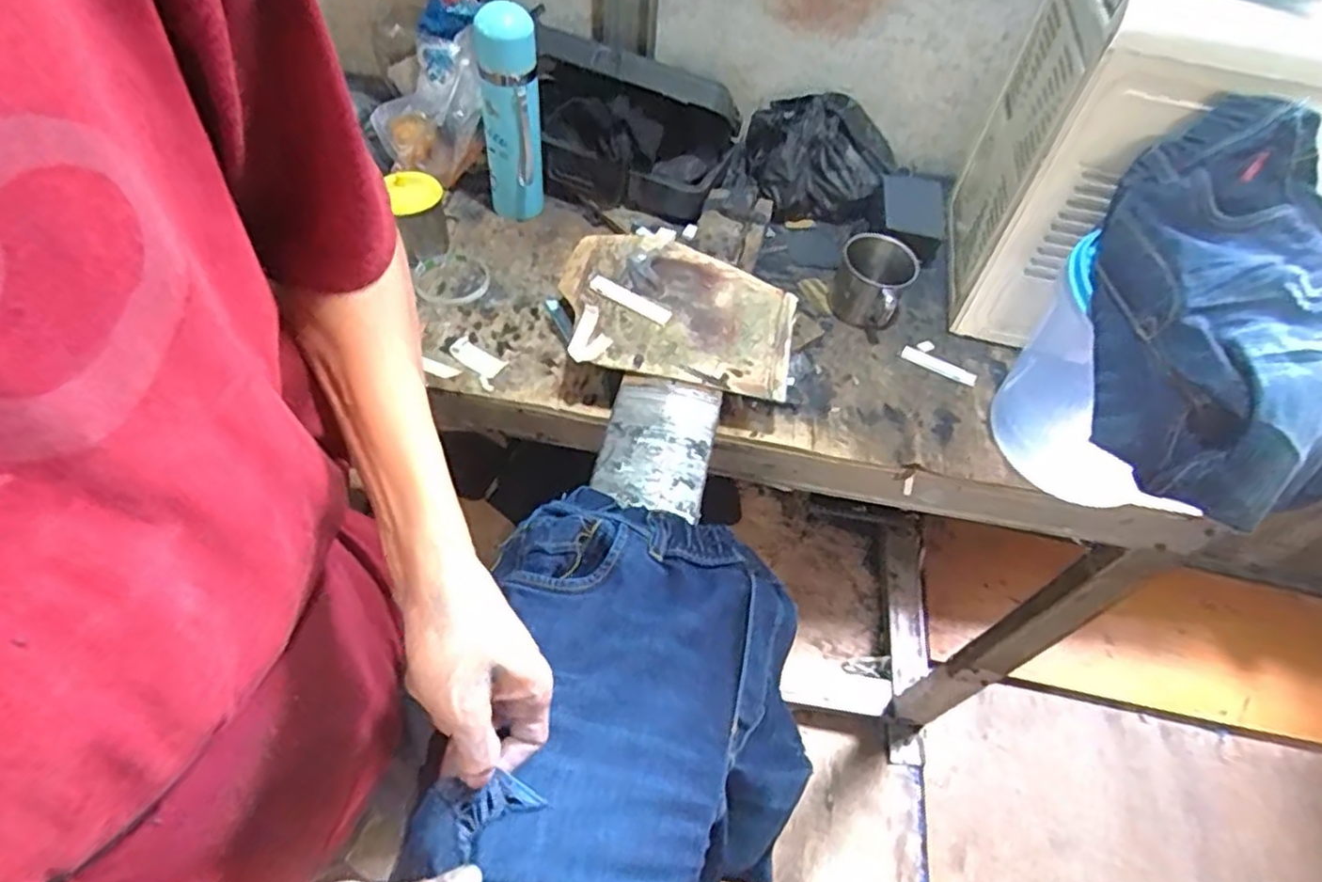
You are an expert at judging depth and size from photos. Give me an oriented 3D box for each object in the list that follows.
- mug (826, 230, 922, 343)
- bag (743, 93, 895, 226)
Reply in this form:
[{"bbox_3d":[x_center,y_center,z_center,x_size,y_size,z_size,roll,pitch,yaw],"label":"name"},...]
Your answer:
[{"bbox_3d":[0.237,-0.182,0.801,0.098,0.075,0.075,39,59,22],"label":"mug"},{"bbox_3d":[0.203,-0.362,0.892,0.186,0.107,0.127,7,53,0],"label":"bag"}]

